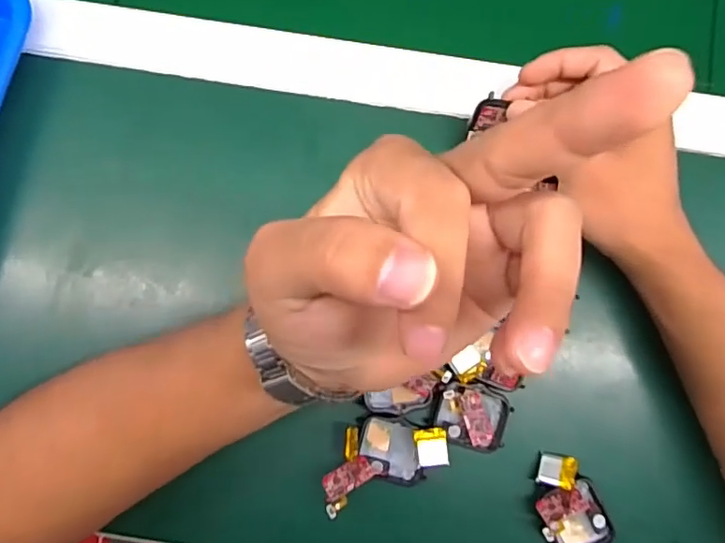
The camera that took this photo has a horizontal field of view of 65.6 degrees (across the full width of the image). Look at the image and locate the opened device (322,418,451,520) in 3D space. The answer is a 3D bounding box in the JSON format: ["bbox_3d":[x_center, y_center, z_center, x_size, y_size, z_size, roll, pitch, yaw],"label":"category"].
[{"bbox_3d":[0.013,0.112,0.343,0.077,0.018,0.043,-14,84,-1],"label":"opened device"}]

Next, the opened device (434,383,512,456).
[{"bbox_3d":[0.068,0.089,0.347,0.043,0.010,0.038,17,84,2],"label":"opened device"}]

